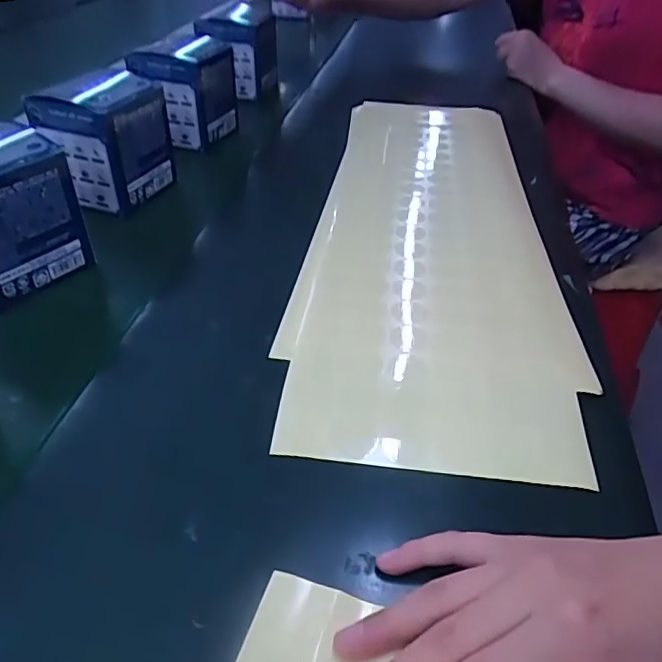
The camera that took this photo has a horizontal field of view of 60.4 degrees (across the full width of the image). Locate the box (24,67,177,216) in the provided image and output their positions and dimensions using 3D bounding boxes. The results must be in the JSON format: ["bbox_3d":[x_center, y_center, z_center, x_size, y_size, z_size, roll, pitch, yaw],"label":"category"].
[{"bbox_3d":[-0.186,-0.168,0.488,0.077,0.089,0.087,20,44,23],"label":"box"}]

